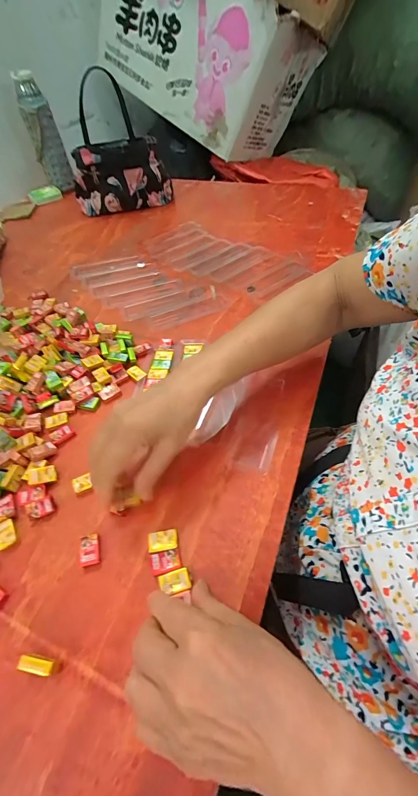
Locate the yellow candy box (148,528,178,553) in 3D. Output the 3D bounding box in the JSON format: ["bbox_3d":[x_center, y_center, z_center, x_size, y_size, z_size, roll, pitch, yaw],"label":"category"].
[{"bbox_3d":[-0.042,0.132,0.282,0.026,0.009,0.017,-10,53,-3],"label":"yellow candy box"}]

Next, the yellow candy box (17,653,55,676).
[{"bbox_3d":[-0.127,0.200,0.230,0.027,0.017,0.010,6,53,9],"label":"yellow candy box"}]

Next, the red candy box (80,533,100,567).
[{"bbox_3d":[-0.109,0.140,0.281,0.018,0.008,0.026,-14,53,-6],"label":"red candy box"}]

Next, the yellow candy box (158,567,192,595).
[{"bbox_3d":[-0.029,0.157,0.261,0.026,0.008,0.017,-15,53,-7],"label":"yellow candy box"}]

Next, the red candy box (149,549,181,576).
[{"bbox_3d":[-0.038,0.145,0.271,0.026,0.007,0.017,-14,53,-6],"label":"red candy box"}]

